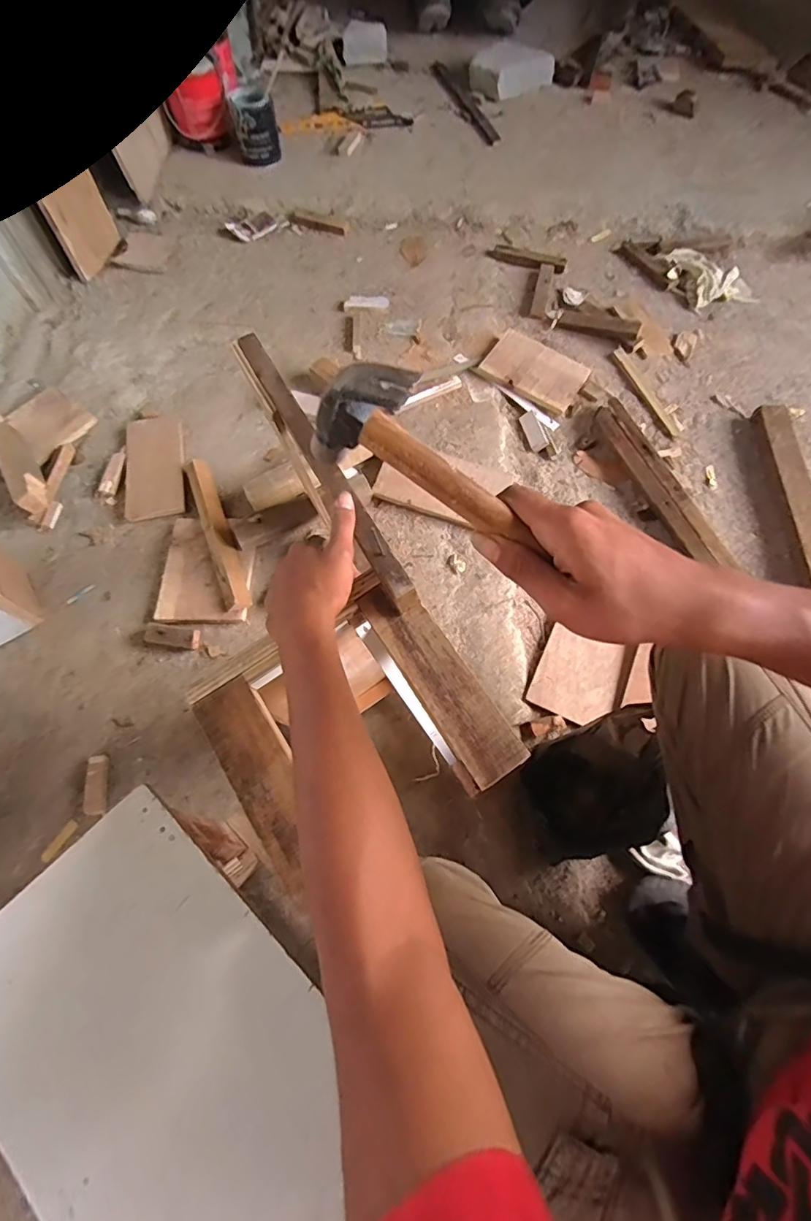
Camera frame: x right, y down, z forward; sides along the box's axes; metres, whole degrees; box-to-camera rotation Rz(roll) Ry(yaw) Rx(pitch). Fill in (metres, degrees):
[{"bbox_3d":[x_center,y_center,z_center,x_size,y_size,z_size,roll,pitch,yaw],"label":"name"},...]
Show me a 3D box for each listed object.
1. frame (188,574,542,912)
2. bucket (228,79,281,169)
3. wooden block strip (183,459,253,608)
[{"bbox_3d":[-0.047,0.095,0.444,0.219,0.027,0.209,-31,71,-13],"label":"frame"},{"bbox_3d":[-0.375,-1.207,1.292,0.104,0.122,0.099,-14,68,-7],"label":"bucket"},{"bbox_3d":[-0.327,-0.142,0.901,0.049,0.033,0.327,-22,66,-11],"label":"wooden block strip"}]

